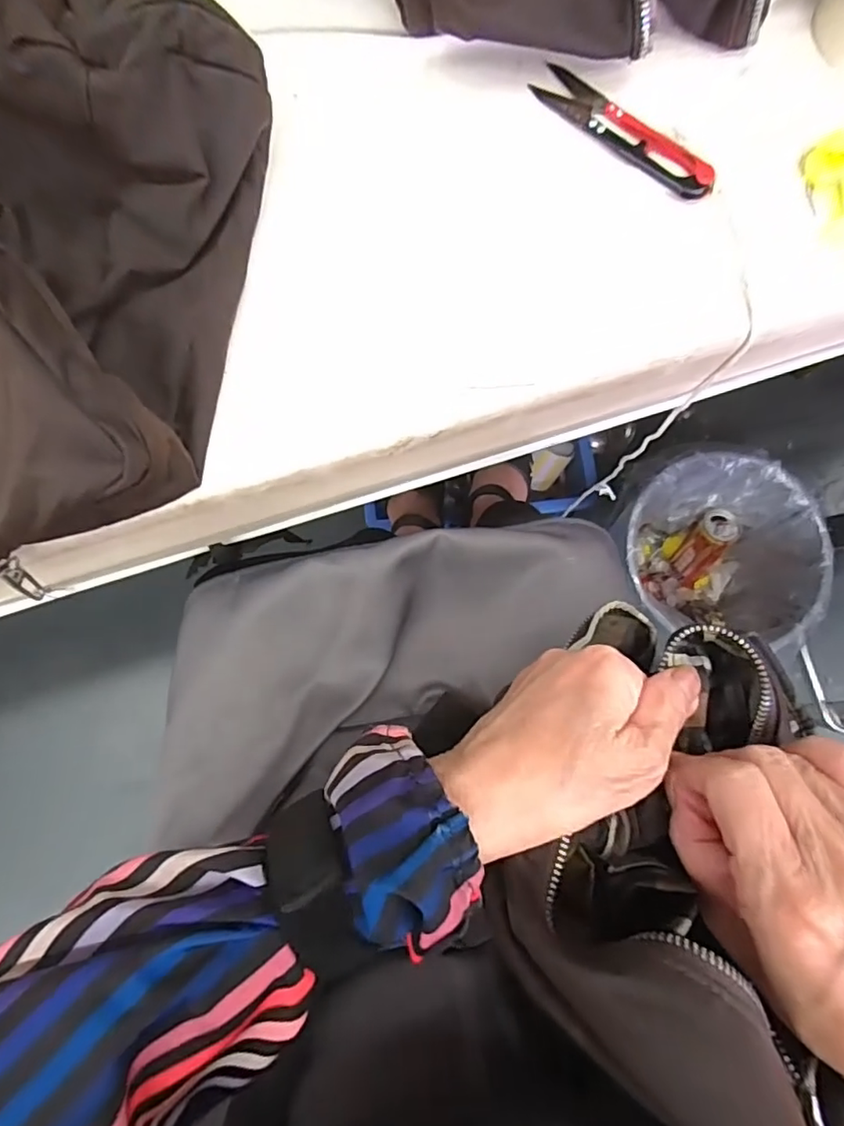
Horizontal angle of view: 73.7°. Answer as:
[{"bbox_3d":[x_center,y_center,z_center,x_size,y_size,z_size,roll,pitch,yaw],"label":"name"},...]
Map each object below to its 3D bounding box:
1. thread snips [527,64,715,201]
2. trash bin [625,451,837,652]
[{"bbox_3d":[0.100,-0.215,0.279,0.103,0.014,0.021,43,84,5],"label":"thread snips"},{"bbox_3d":[0.384,-0.004,0.811,0.246,0.221,0.242,9,82,1],"label":"trash bin"}]

